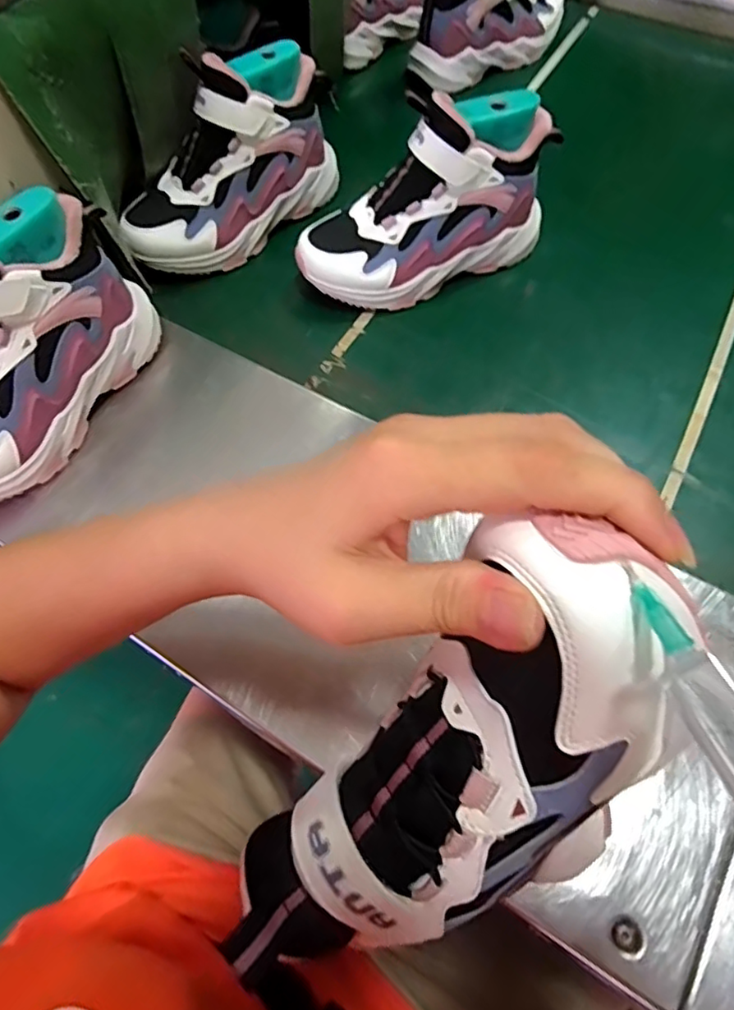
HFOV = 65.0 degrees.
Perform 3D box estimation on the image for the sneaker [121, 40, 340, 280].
[{"bbox_3d":[-0.129,-0.322,0.553,0.234,0.131,0.072,-29,64,-11],"label":"sneaker"}]

